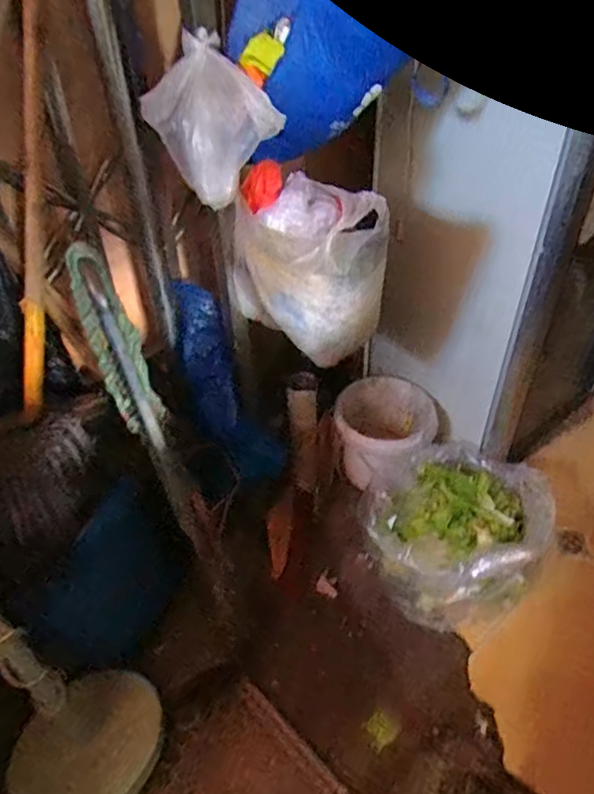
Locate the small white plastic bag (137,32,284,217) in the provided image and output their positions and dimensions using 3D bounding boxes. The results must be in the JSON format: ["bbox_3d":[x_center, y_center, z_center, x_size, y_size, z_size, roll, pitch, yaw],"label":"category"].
[{"bbox_3d":[-0.139,-0.429,0.895,0.119,0.197,0.216,-28,48,-26],"label":"small white plastic bag"}]

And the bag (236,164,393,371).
[{"bbox_3d":[0.018,-0.222,1.023,0.176,0.320,0.279,-24,46,-22],"label":"bag"}]

